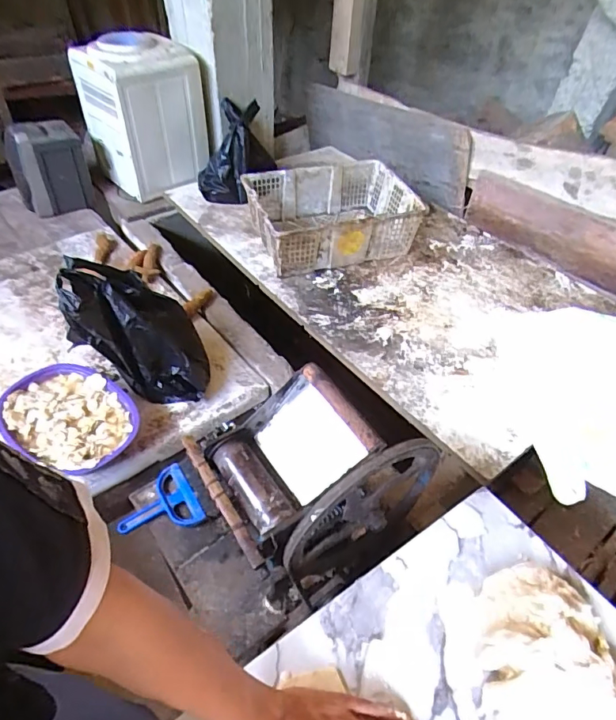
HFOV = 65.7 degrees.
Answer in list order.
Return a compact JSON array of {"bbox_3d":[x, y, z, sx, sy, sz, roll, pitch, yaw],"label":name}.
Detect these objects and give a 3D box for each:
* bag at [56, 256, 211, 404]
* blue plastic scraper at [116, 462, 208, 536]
[{"bbox_3d":[-0.355,-0.054,1.029,0.253,0.288,0.162,-2,42,-2],"label":"bag"},{"bbox_3d":[-0.279,0.280,0.878,0.144,0.010,0.128,-33,53,-12],"label":"blue plastic scraper"}]

